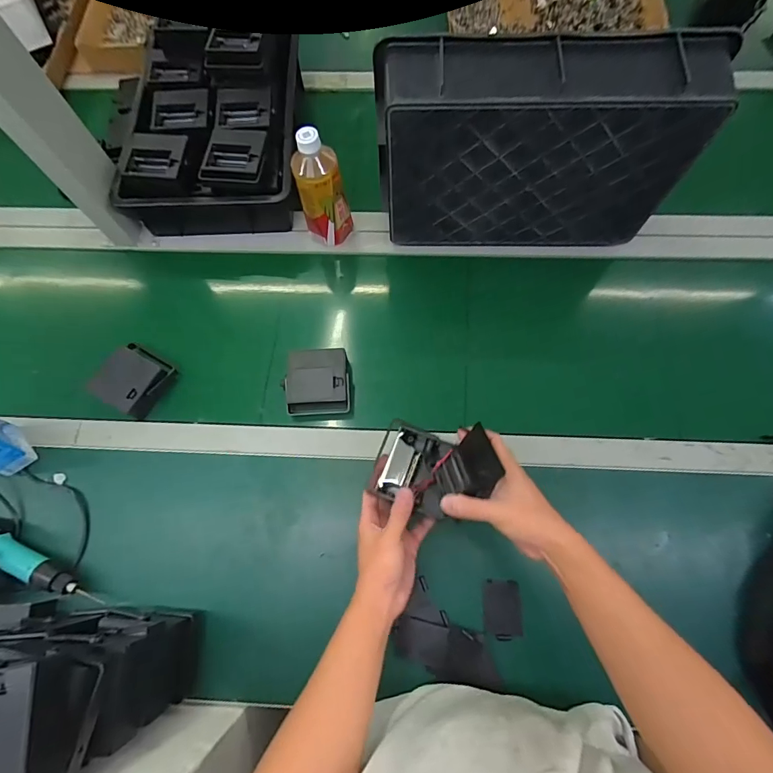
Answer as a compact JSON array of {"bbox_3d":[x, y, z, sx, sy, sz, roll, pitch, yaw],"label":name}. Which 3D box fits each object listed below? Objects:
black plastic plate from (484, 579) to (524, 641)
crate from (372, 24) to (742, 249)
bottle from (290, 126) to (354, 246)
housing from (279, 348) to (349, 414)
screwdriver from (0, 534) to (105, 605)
[{"bbox_3d":[0.146,0.279,0.529,0.044,0.010,0.065,1,71,2],"label":"black plastic plate"},{"bbox_3d":[0.193,-0.310,0.588,0.386,0.280,0.099,1,71,2],"label":"crate"},{"bbox_3d":[-0.095,-0.289,0.635,0.059,0.185,0.063,35,75,12],"label":"bottle"},{"bbox_3d":[-0.101,-0.004,0.613,0.093,0.049,0.084,-2,71,1],"label":"housing"},{"bbox_3d":[-0.468,0.221,0.537,0.232,0.052,0.029,25,73,10],"label":"screwdriver"}]

